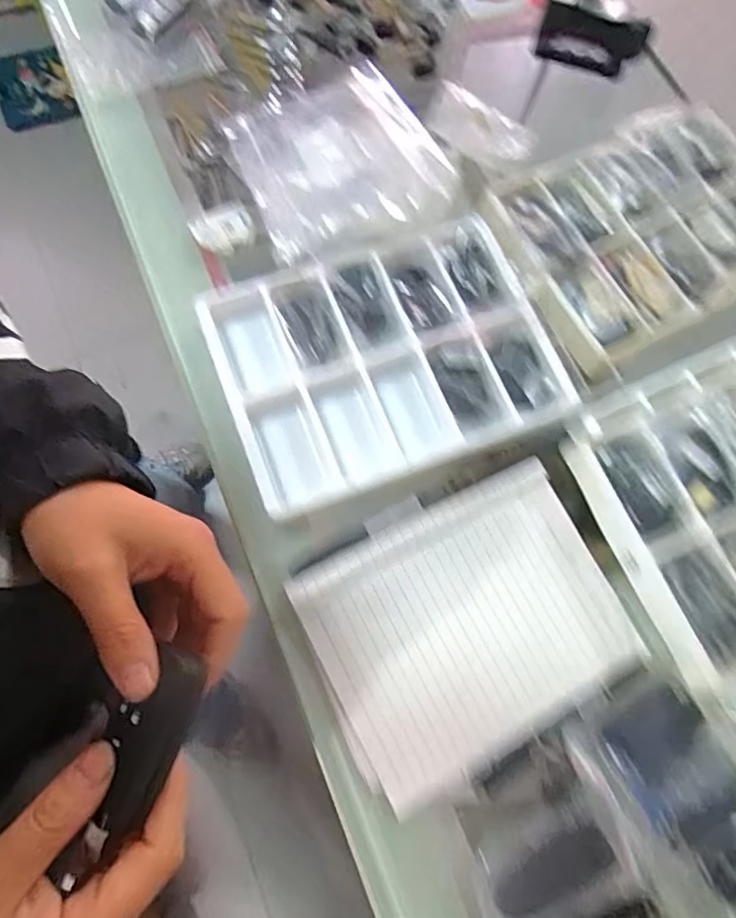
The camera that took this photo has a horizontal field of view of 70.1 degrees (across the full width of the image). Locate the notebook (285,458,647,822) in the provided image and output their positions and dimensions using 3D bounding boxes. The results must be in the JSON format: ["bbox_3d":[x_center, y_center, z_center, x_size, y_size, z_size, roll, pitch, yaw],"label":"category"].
[{"bbox_3d":[0.064,0.107,0.346,0.196,0.016,0.154,-23,76,-12],"label":"notebook"}]

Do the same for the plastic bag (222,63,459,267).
[{"bbox_3d":[-0.023,-0.241,0.419,0.149,0.022,0.156,-20,76,-11],"label":"plastic bag"}]

